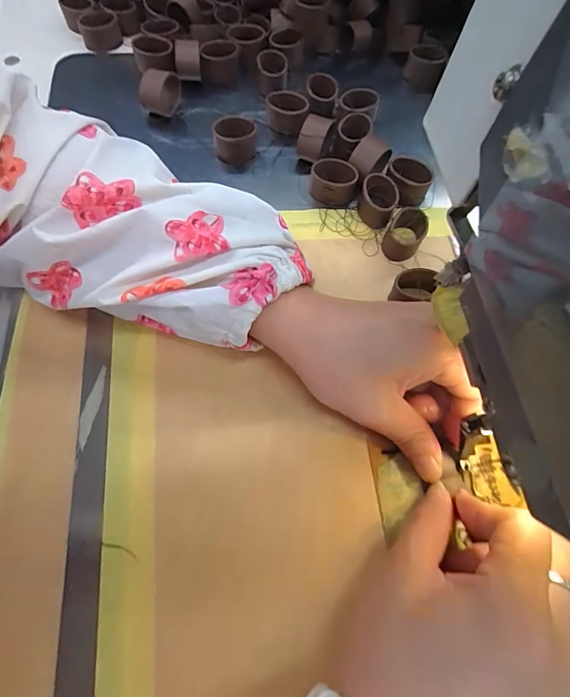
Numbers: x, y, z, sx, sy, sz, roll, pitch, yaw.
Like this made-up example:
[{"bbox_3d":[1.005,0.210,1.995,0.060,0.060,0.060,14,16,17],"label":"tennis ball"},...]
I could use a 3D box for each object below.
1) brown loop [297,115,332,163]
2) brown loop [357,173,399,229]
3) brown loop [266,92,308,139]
[{"bbox_3d":[0.021,-0.151,0.283,0.017,0.023,0.023,20,66,4],"label":"brown loop"},{"bbox_3d":[0.063,-0.099,0.265,0.024,0.018,0.031,14,66,1],"label":"brown loop"},{"bbox_3d":[0.001,-0.178,0.296,0.030,0.021,0.026,-3,67,-6],"label":"brown loop"}]

